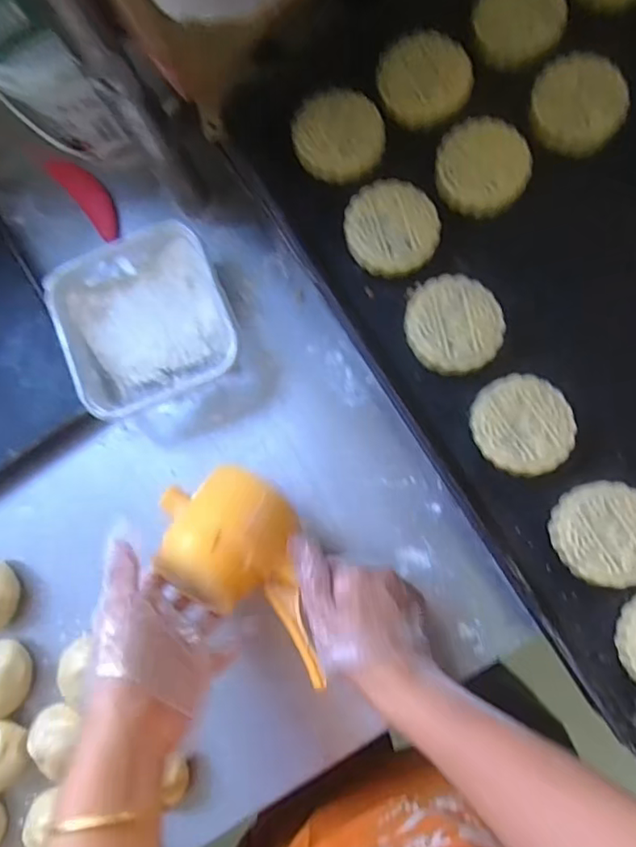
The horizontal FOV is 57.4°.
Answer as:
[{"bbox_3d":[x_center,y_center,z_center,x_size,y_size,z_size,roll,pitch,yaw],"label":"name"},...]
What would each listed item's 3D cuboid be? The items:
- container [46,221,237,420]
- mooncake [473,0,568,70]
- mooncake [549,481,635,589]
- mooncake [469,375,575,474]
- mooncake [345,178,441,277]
[{"bbox_3d":[-0.164,-0.101,0.565,0.151,0.058,0.167,-22,82,2],"label":"container"},{"bbox_3d":[0.164,-0.330,0.475,0.076,0.017,0.069,-20,82,2],"label":"mooncake"},{"bbox_3d":[0.206,0.079,0.419,0.070,0.026,0.070,-1,84,5],"label":"mooncake"},{"bbox_3d":[0.151,0.002,0.438,0.068,0.032,0.073,-1,84,5],"label":"mooncake"},{"bbox_3d":[0.059,-0.155,0.464,0.070,0.021,0.075,-1,84,5],"label":"mooncake"}]

